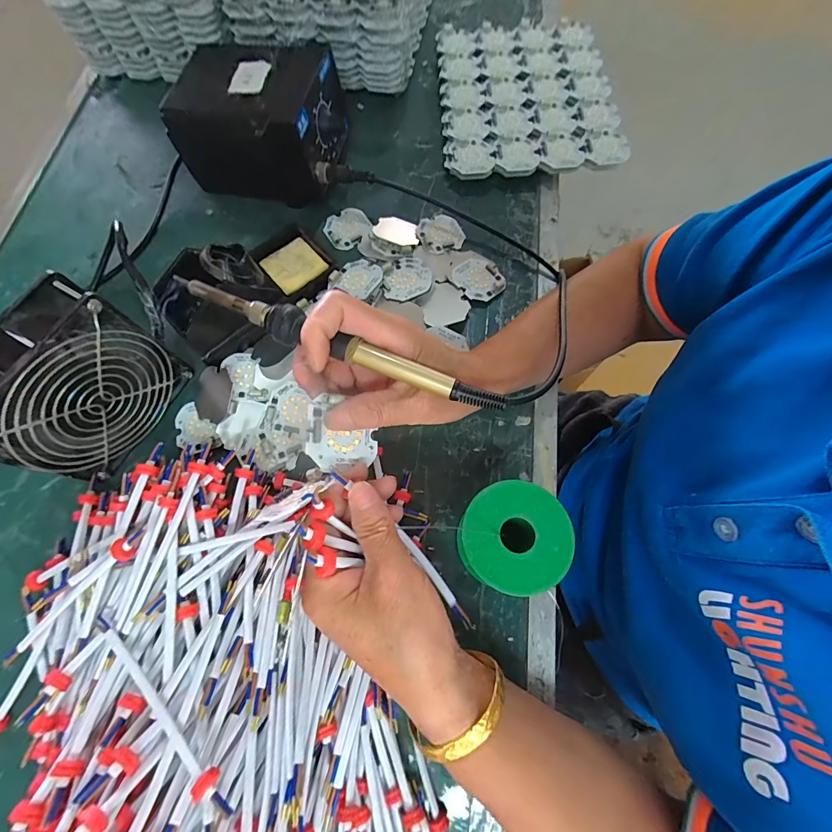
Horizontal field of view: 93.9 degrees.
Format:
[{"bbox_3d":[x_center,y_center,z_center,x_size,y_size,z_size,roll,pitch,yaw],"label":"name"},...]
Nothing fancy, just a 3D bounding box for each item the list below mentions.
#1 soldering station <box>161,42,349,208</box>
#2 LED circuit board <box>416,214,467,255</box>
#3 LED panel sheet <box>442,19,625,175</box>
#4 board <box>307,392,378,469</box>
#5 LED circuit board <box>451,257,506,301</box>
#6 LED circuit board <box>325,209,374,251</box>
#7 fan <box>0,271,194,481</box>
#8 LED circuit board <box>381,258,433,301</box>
[{"bbox_3d":[-0.152,-0.300,0.391,0.153,0.105,0.115,7,72,3],"label":"soldering station"},{"bbox_3d":[0.025,-0.190,0.403,0.046,0.004,0.046,-22,76,-14],"label":"LED circuit board"},{"bbox_3d":[0.126,-0.374,0.450,0.189,0.021,0.234,-2,71,0],"label":"LED panel sheet"},{"bbox_3d":[-0.043,0.010,0.238,0.045,0.007,0.043,10,81,-34],"label":"board"},{"bbox_3d":[0.062,-0.136,0.383,0.046,0.004,0.049,-33,75,-17],"label":"LED circuit board"},{"bbox_3d":[-0.071,-0.199,0.408,0.048,0.010,0.049,-28,74,-9],"label":"LED circuit board"},{"bbox_3d":[-0.246,-0.020,0.288,0.046,0.121,0.117,31,74,10],"label":"fan"},{"bbox_3d":[-0.007,-0.131,0.369,0.042,0.004,0.057,9,60,6],"label":"LED circuit board"}]

